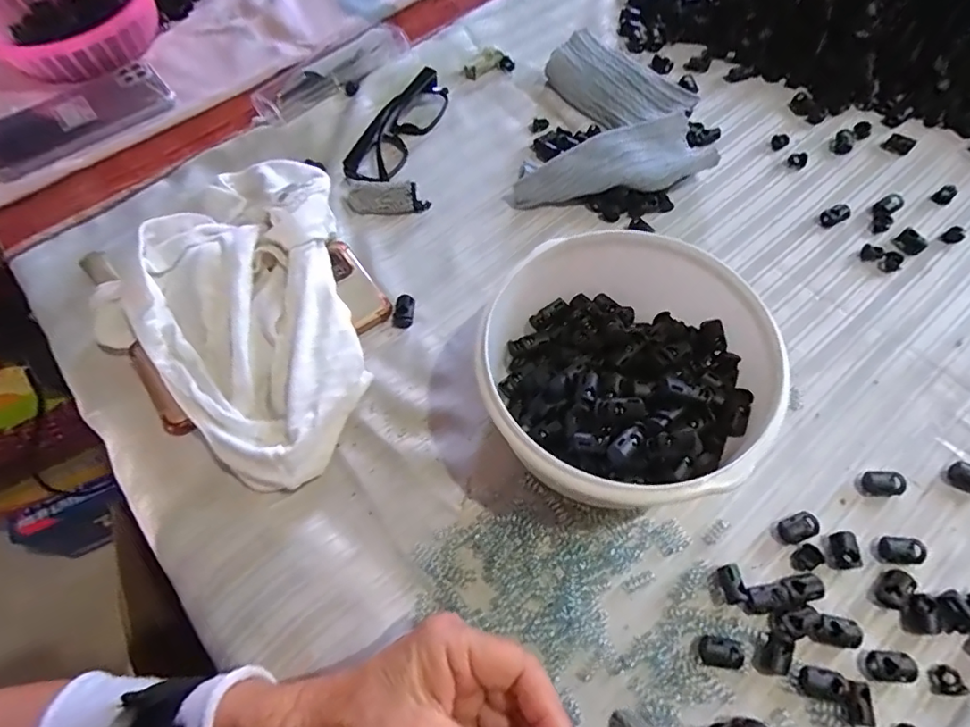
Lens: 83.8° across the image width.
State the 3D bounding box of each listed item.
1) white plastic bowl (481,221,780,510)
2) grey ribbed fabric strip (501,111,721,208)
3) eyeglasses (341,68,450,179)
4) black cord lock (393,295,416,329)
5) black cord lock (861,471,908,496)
[{"bbox_3d":[0.089,-0.003,0.330,0.177,0.074,0.167,-1,62,2],"label":"white plastic bowl"},{"bbox_3d":[0.099,-0.150,0.427,0.153,0.034,0.052,-17,62,-6],"label":"grey ribbed fabric strip"},{"bbox_3d":[-0.070,-0.207,0.466,0.035,0.026,0.131,21,65,13],"label":"eyeglasses"},{"bbox_3d":[-0.058,-0.038,0.390,0.014,0.009,0.024,7,62,7],"label":"black cord lock"},{"bbox_3d":[0.236,0.071,0.320,0.022,0.008,0.014,-1,62,2],"label":"black cord lock"}]

